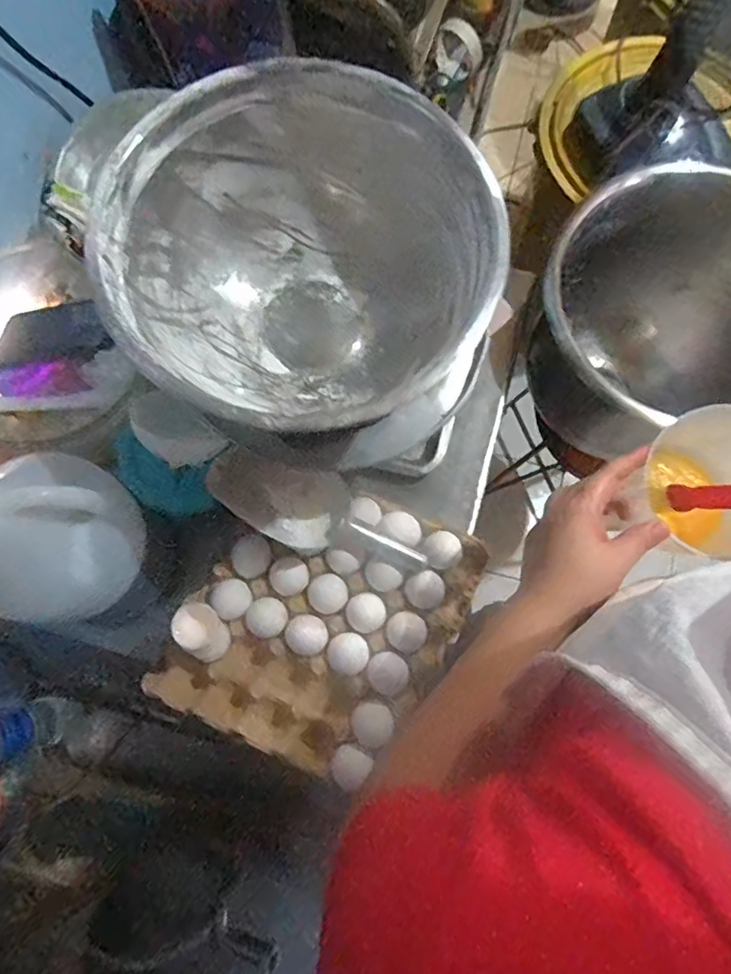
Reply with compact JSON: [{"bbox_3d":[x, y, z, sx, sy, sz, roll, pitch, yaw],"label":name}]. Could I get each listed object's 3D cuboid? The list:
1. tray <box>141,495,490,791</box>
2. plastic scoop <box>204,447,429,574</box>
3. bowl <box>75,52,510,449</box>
[{"bbox_3d":[-0.042,0.144,0.603,0.267,0.067,0.308,31,81,7],"label":"tray"},{"bbox_3d":[-0.047,0.027,0.598,0.237,0.063,0.093,26,80,-7],"label":"plastic scoop"},{"bbox_3d":[-0.049,-0.178,0.481,0.298,0.156,0.287,-40,81,-7],"label":"bowl"}]

